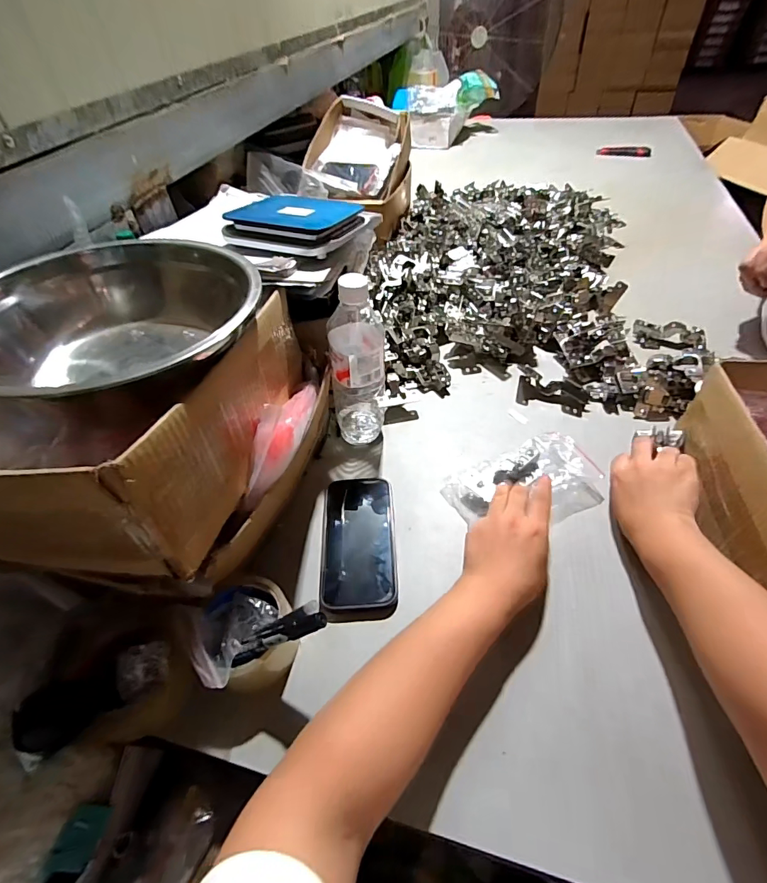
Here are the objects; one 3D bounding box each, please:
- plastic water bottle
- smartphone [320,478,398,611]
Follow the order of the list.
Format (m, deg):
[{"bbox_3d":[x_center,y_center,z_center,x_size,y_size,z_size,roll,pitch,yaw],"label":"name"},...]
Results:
[{"bbox_3d":[-0.035,-0.094,0.544,0.067,0.226,0.070,-11,48,-5],"label":"plastic water bottle"},{"bbox_3d":[-0.028,0.111,0.499,0.081,0.016,0.162,-4,48,1],"label":"smartphone"}]

